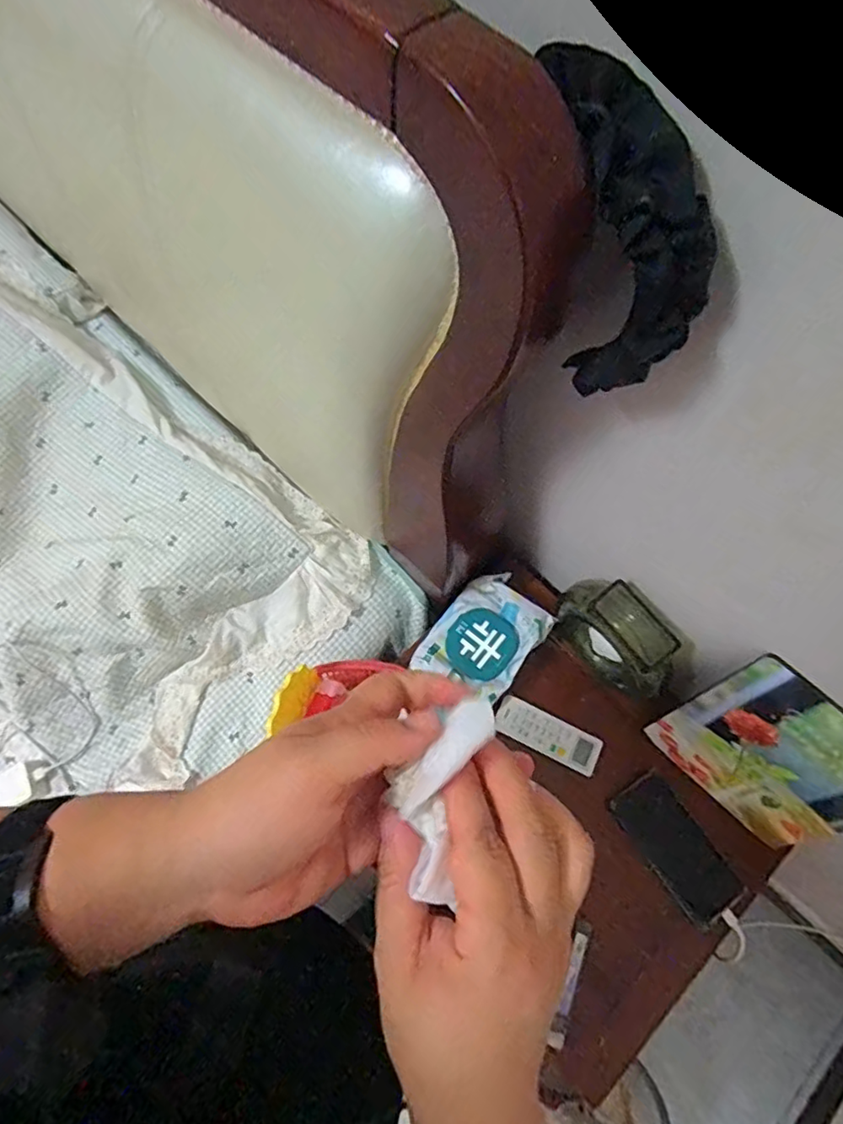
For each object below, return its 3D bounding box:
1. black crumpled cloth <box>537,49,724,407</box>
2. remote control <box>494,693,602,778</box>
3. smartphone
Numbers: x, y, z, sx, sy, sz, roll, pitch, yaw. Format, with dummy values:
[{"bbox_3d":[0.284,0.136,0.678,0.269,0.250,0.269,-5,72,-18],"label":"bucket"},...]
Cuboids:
[{"bbox_3d":[0.116,-0.180,0.336,0.045,0.182,0.081,-32,41,-12],"label":"black crumpled cloth"},{"bbox_3d":[0.164,0.221,0.765,0.135,0.023,0.053,24,71,9],"label":"remote control"},{"bbox_3d":[0.315,0.353,0.735,0.076,0.011,0.170,-32,72,-11],"label":"smartphone"}]

